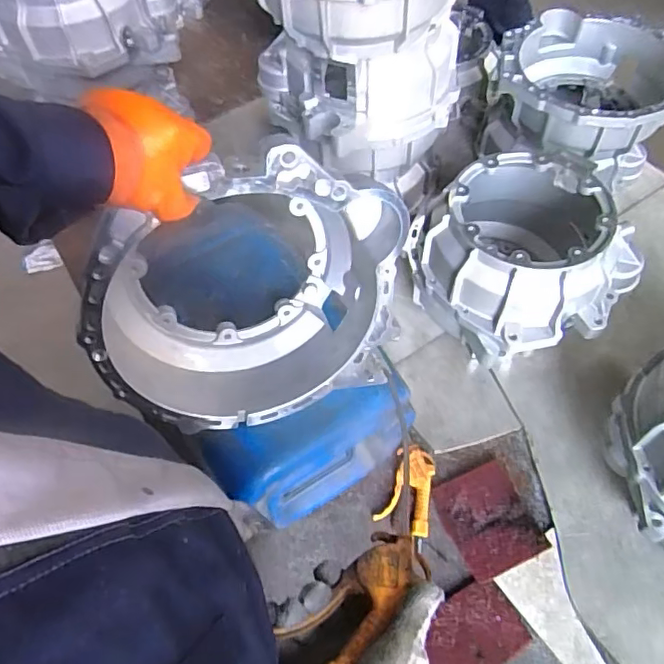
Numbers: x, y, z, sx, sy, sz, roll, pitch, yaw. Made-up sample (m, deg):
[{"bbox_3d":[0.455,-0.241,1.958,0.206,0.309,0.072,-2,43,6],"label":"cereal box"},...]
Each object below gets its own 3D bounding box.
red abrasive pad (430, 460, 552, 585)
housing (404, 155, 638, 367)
[{"bbox_3d":[0.239,0.284,0.861,0.127,0.016,0.151,-19,58,-10],"label":"red abrasive pad"},{"bbox_3d":[0.326,-0.129,0.944,0.341,0.219,0.310,-1,57,1],"label":"housing"}]

